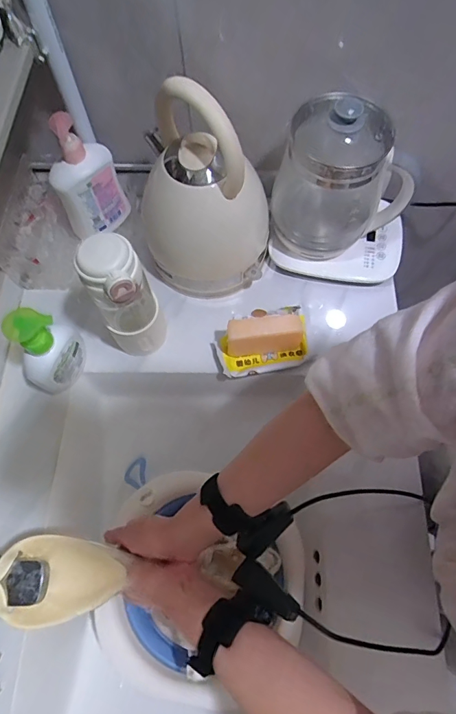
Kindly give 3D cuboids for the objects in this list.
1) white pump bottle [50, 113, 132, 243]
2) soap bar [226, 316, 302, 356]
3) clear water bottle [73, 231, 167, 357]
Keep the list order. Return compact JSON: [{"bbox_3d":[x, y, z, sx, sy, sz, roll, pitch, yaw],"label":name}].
[{"bbox_3d":[-0.204,-0.254,0.595,0.095,0.184,0.056,-40,66,-14],"label":"white pump bottle"},{"bbox_3d":[0.052,-0.030,0.578,0.105,0.056,0.032,-7,68,-2],"label":"soap bar"},{"bbox_3d":[-0.125,-0.066,0.527,0.066,0.193,0.061,0,68,1],"label":"clear water bottle"}]

